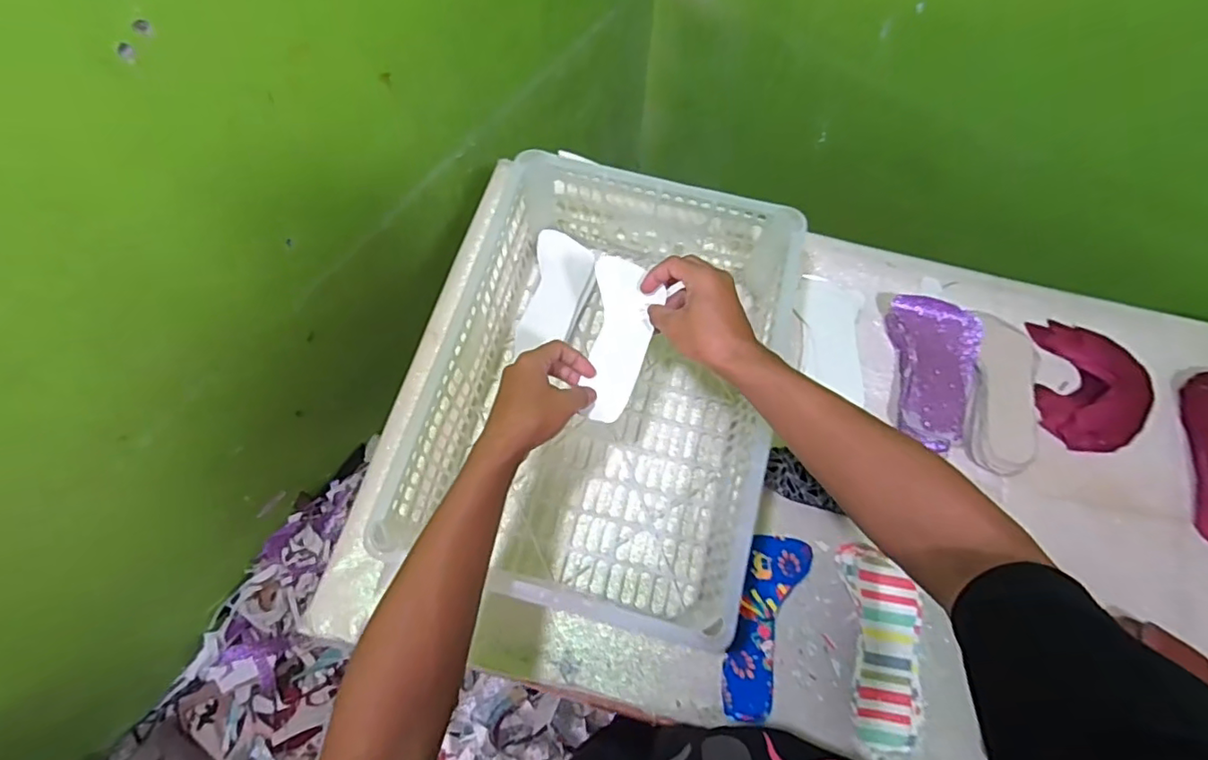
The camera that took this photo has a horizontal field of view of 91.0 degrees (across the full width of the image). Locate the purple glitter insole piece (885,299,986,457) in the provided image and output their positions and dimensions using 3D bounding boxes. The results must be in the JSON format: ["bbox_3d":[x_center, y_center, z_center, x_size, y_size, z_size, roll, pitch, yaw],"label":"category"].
[{"bbox_3d":[0.387,-0.011,0.685,0.087,0.046,0.182,5,68,1],"label":"purple glitter insole piece"}]

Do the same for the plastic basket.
[{"bbox_3d":[0.025,-0.005,0.631,0.350,0.148,0.438,15,69,5],"label":"plastic basket"}]

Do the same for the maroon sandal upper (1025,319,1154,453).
[{"bbox_3d":[0.571,0.009,0.691,0.122,0.017,0.152,17,69,5],"label":"maroon sandal upper"}]

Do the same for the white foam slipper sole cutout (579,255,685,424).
[{"bbox_3d":[0.006,-0.040,0.570,0.082,0.012,0.151,24,82,13],"label":"white foam slipper sole cutout"}]

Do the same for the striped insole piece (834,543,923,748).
[{"bbox_3d":[0.279,0.259,0.586,0.083,0.043,0.183,3,68,0],"label":"striped insole piece"}]

